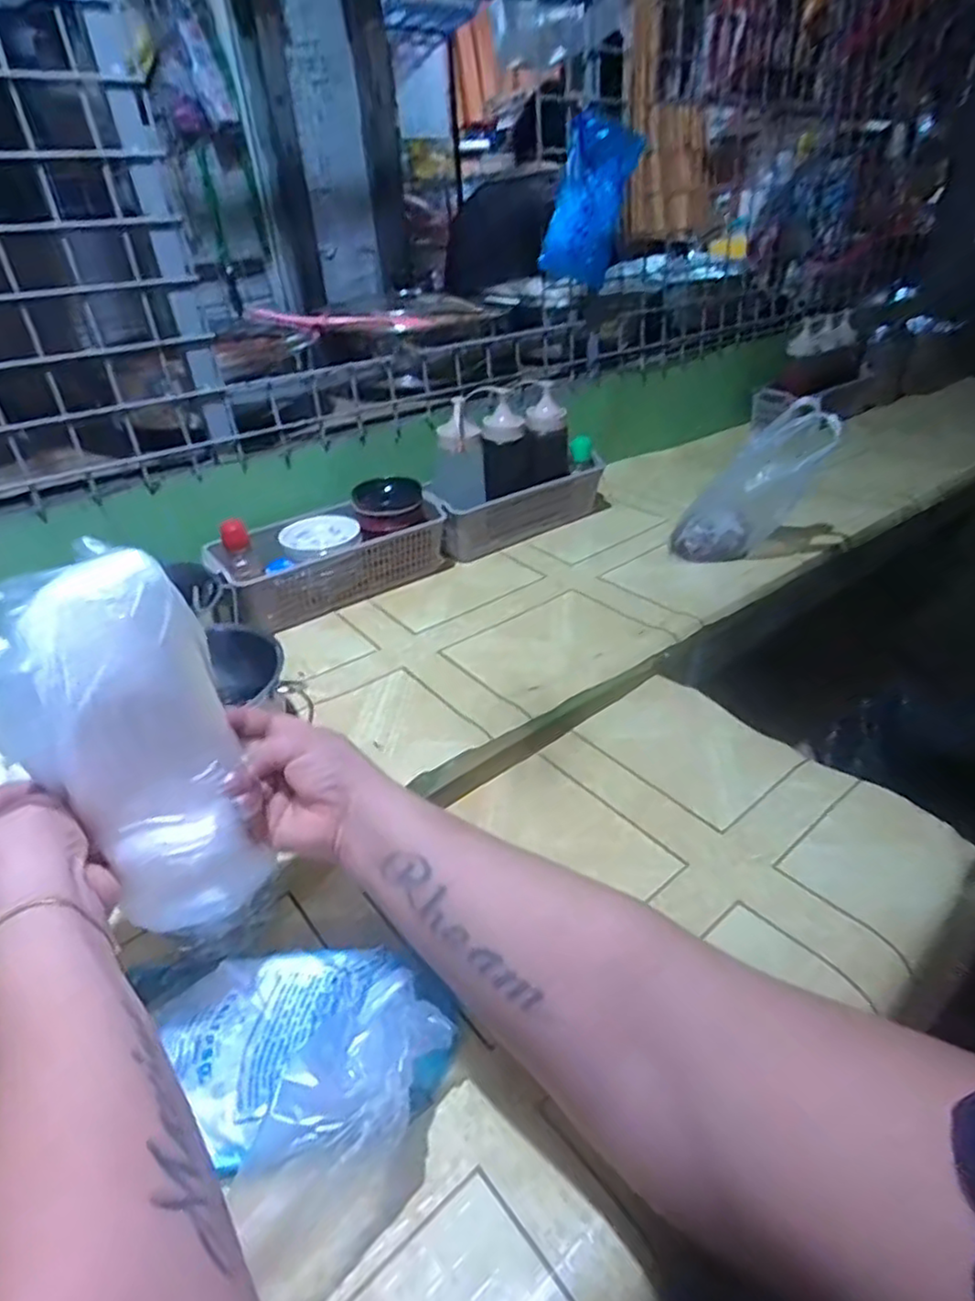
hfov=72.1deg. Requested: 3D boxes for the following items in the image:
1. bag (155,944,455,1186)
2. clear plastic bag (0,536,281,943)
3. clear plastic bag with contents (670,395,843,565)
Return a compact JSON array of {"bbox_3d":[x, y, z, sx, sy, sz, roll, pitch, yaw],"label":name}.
[{"bbox_3d":[-0.114,0.228,0.415,0.133,0.083,0.185,-29,39,-33],"label":"bag"},{"bbox_3d":[-0.216,0.069,0.418,0.131,0.257,0.060,-22,21,-10],"label":"clear plastic bag"},{"bbox_3d":[0.351,-0.215,0.885,0.108,0.237,0.097,31,32,-11],"label":"clear plastic bag with contents"}]

